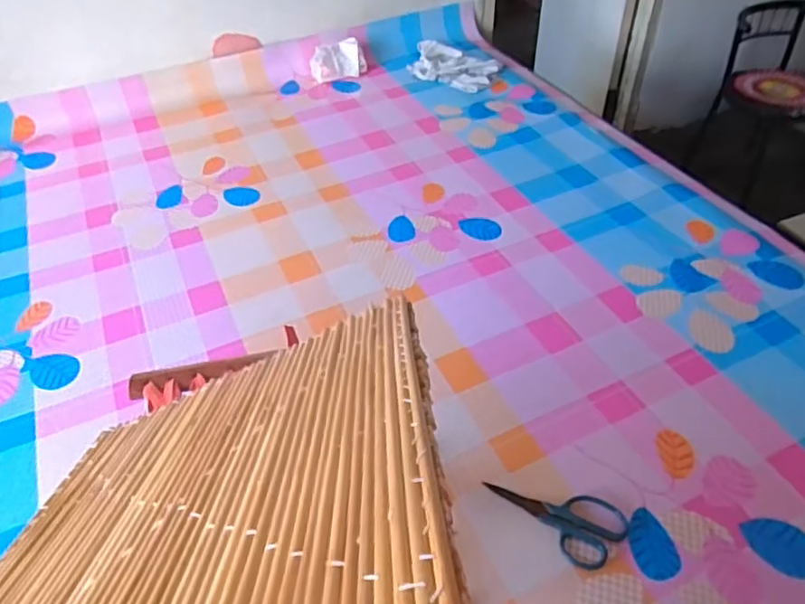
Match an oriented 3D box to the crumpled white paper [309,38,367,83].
[{"bbox_3d":[-0.175,-0.656,1.672,0.140,0.097,0.102,11,45,14],"label":"crumpled white paper"}]

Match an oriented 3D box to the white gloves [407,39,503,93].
[{"bbox_3d":[0.127,-0.646,1.675,0.281,0.034,0.165,33,56,30],"label":"white gloves"}]

